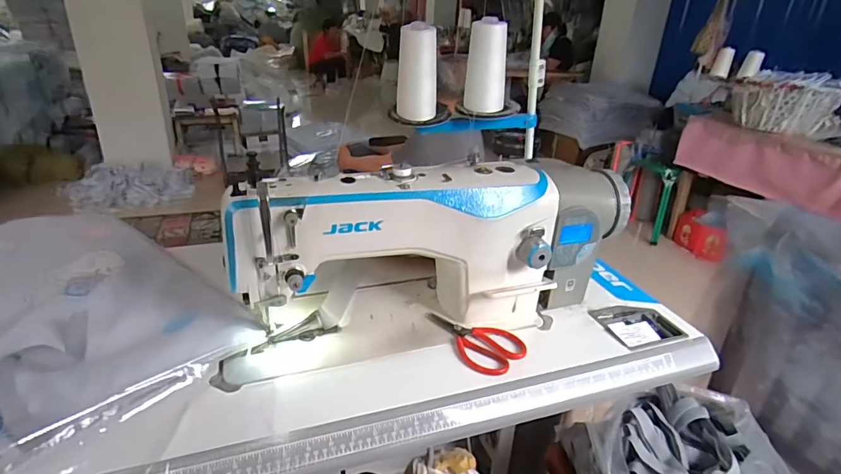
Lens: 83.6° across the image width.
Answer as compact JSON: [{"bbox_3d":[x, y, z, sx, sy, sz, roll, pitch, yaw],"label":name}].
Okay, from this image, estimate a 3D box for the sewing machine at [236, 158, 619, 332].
[{"bbox_3d":[0.023,0.012,0.696,0.563,0.226,0.190,-9,28,-23],"label":"sewing machine"}]

